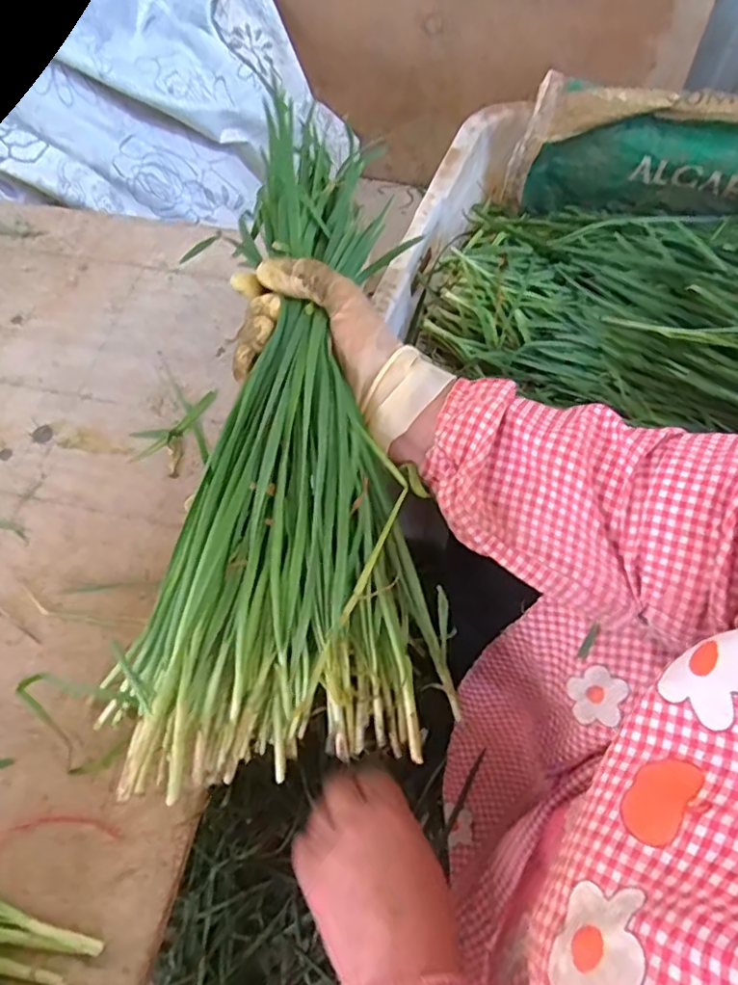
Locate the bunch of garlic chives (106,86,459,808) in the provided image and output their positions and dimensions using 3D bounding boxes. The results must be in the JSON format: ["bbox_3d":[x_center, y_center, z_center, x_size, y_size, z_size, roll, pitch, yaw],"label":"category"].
[{"bbox_3d":[-0.030,-0.033,0.350,0.158,0.080,0.375,3,83,3],"label":"bunch of garlic chives"}]

